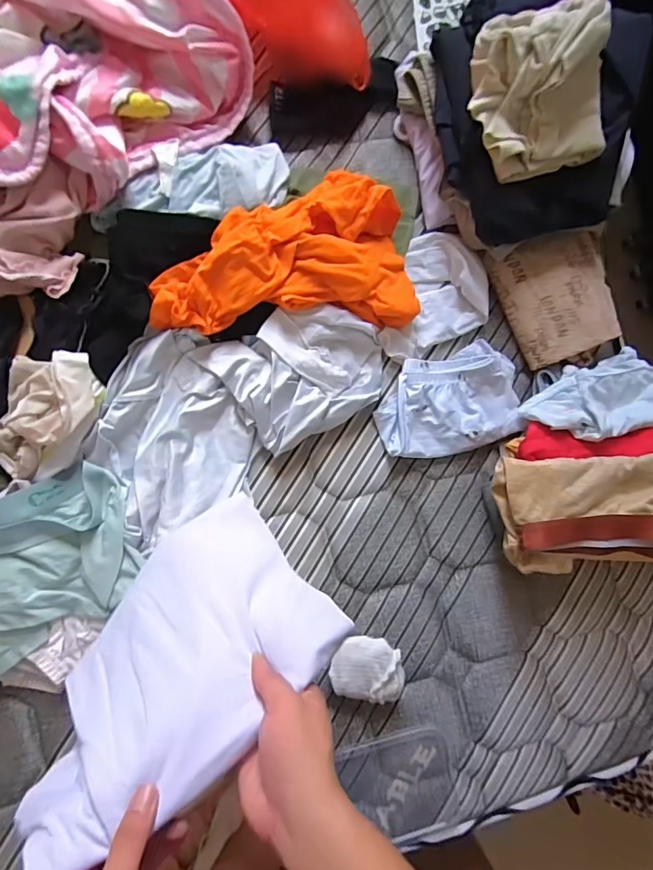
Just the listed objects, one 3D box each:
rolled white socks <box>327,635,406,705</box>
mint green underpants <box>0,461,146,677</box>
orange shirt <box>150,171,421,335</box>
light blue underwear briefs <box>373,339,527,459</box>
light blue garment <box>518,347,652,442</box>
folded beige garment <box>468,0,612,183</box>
[{"bbox_3d":[0.049,0.278,0.548,0.086,0.043,0.074,14,83,-7],"label":"rolled white socks"},{"bbox_3d":[-0.312,0.146,0.495,0.209,0.034,0.173,-20,88,-10],"label":"mint green underpants"},{"bbox_3d":[-0.044,-0.221,0.536,0.313,0.046,0.180,-5,86,-9],"label":"orange shirt"},{"bbox_3d":[0.158,-0.042,0.591,0.187,0.031,0.126,-16,87,-9],"label":"light blue underwear briefs"},{"bbox_3d":[0.349,-0.046,0.584,0.194,0.043,0.102,-16,87,-9],"label":"light blue garment"},{"bbox_3d":[0.240,-0.386,0.503,0.141,0.085,0.155,-15,87,-9],"label":"folded beige garment"}]

